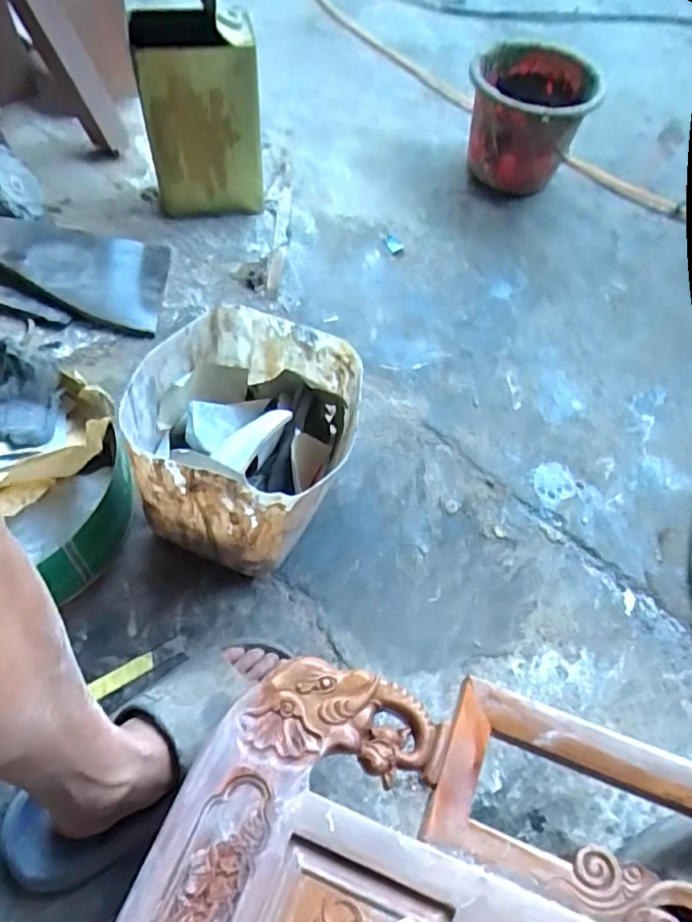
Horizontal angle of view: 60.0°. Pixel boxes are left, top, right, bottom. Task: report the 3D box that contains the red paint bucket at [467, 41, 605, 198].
[{"bbox_3d":[0.303,-0.569,1.023,0.204,0.174,0.170,6,58,0],"label":"red paint bucket"}]

